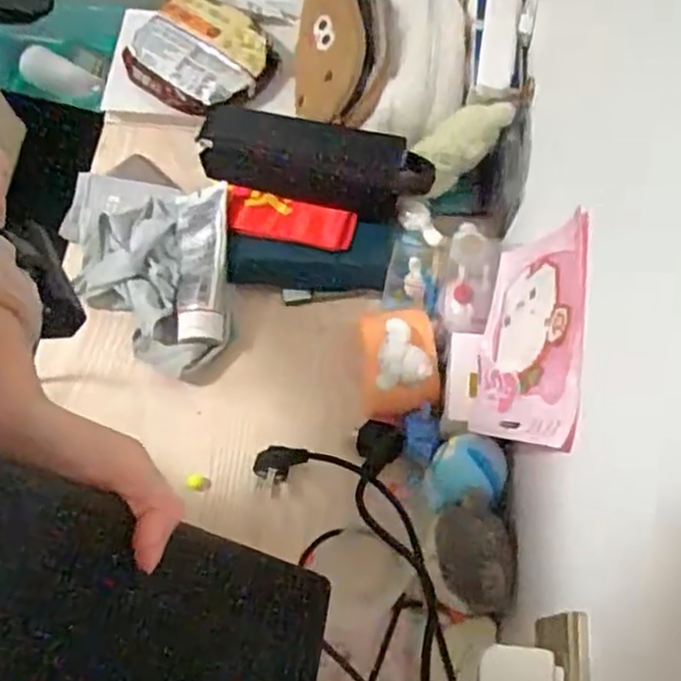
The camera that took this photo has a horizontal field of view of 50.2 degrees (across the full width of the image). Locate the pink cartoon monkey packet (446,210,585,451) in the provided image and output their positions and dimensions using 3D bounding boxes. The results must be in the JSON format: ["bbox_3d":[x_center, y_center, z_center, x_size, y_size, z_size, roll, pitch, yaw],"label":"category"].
[{"bbox_3d":[0.133,0.000,0.561,0.016,0.184,0.160,18,79,-16],"label":"pink cartoon monkey packet"}]

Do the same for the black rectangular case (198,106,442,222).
[{"bbox_3d":[-0.030,-0.177,0.707,0.239,0.049,0.071,14,67,6],"label":"black rectangular case"}]

